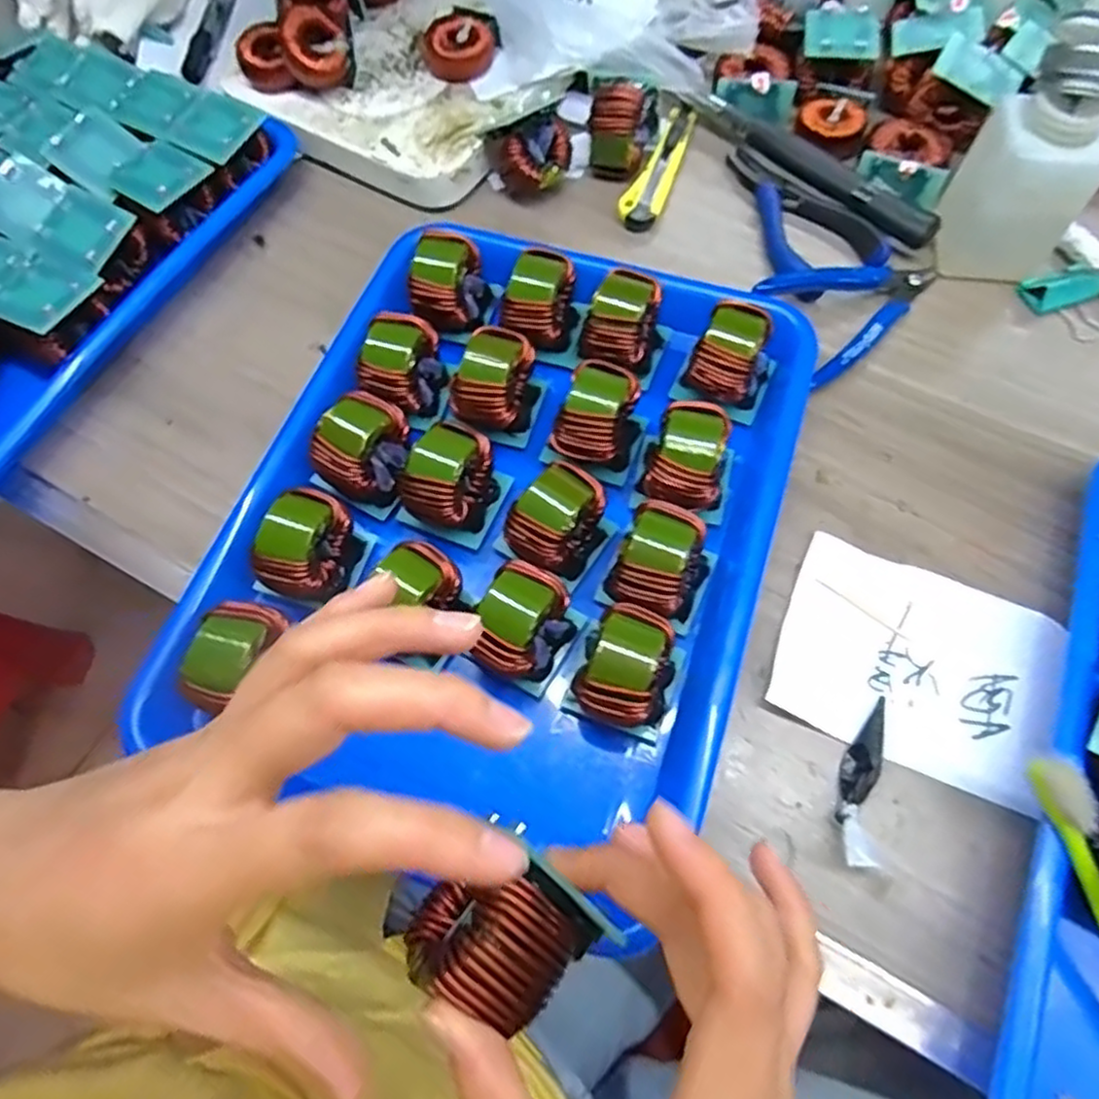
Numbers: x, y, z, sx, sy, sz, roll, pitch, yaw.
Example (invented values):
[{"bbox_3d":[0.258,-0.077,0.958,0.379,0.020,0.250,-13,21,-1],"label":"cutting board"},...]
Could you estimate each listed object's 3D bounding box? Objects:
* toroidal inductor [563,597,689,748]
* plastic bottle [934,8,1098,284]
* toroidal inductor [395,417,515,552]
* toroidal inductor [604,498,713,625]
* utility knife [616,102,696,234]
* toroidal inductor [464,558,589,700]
[{"bbox_3d":[0.035,0.055,0.300,0.040,0.045,0.050,21,68,11],"label":"toroidal inductor"},{"bbox_3d":[0.256,-0.203,0.372,0.051,0.118,0.049,7,66,5],"label":"plastic bottle"},{"bbox_3d":[-0.050,-0.035,0.342,0.044,0.044,0.048,25,69,13],"label":"toroidal inductor"},{"bbox_3d":[0.051,0.009,0.319,0.038,0.040,0.047,24,68,12],"label":"toroidal inductor"},{"bbox_3d":[0.073,-0.253,0.460,0.024,0.012,0.111,18,67,10],"label":"utility knife"},{"bbox_3d":[-0.011,0.035,0.309,0.037,0.043,0.048,29,70,14],"label":"toroidal inductor"}]

